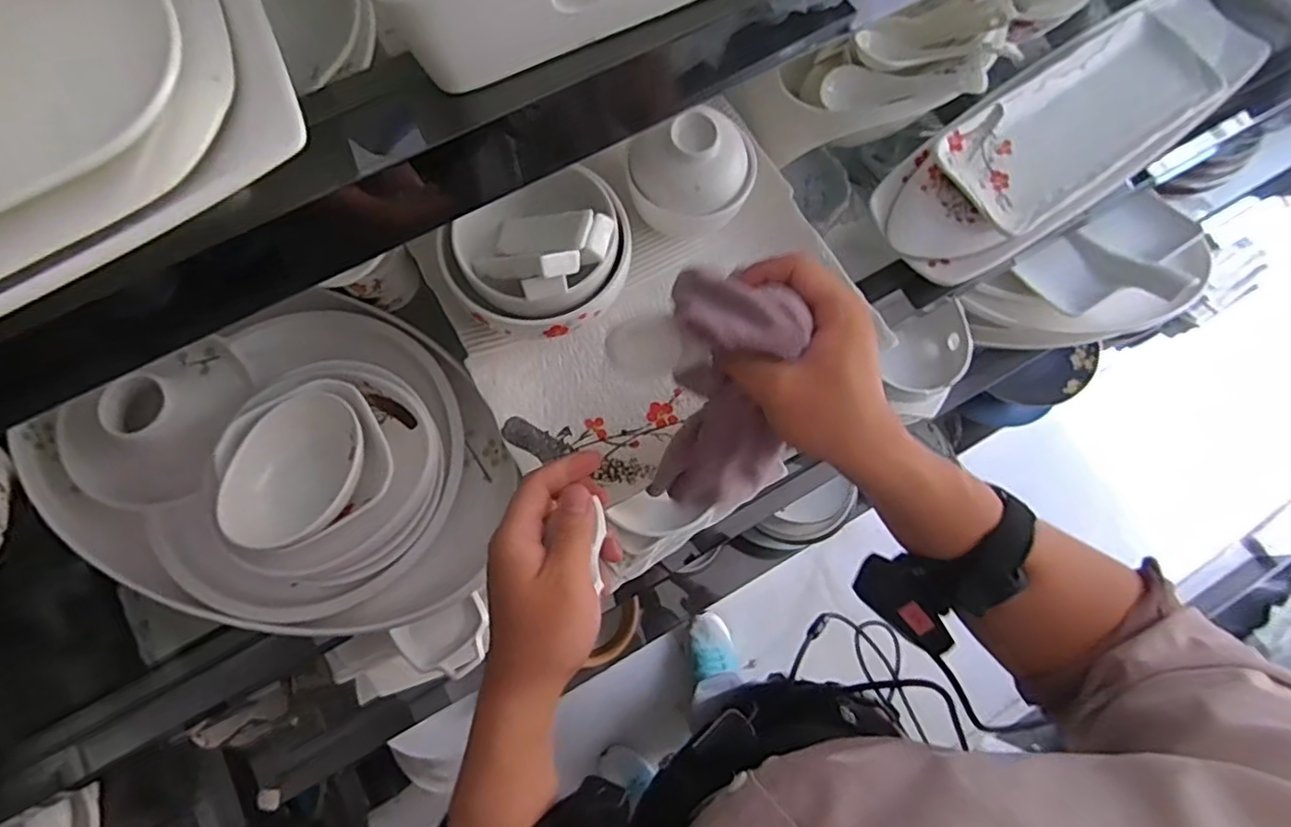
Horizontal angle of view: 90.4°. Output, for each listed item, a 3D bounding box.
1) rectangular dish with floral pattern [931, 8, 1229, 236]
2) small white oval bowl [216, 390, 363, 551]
[{"bbox_3d":[0.417,-0.282,0.605,0.304,0.026,0.119,-35,78,-10],"label":"rectangular dish with floral pattern"},{"bbox_3d":[-0.254,0.040,0.465,0.073,0.030,0.115,22,75,5],"label":"small white oval bowl"}]

